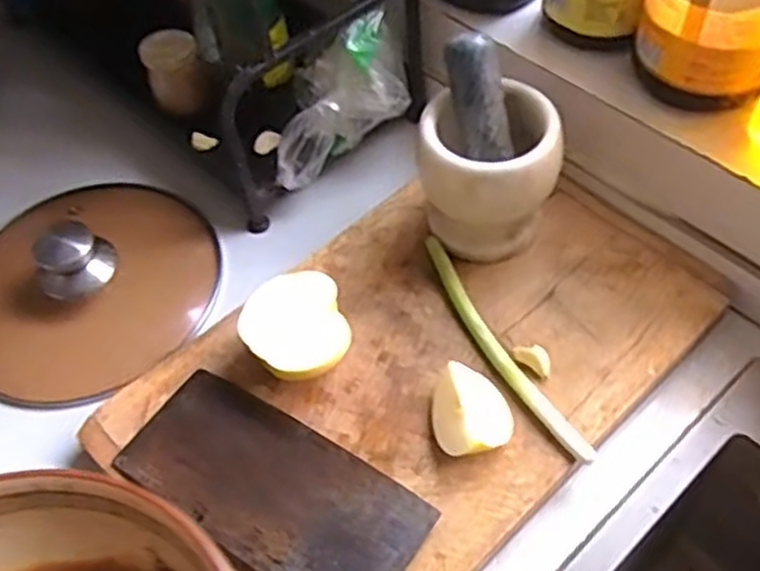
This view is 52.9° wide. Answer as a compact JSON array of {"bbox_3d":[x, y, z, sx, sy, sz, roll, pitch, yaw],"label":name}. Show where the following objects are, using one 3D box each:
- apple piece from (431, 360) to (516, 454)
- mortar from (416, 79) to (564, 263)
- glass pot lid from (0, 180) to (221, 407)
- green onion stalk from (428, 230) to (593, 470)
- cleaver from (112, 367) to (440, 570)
[{"bbox_3d":[0.064,0.090,0.550,0.055,0.034,0.069,-12,54,-3],"label":"apple piece"},{"bbox_3d":[0.088,-0.087,0.624,0.107,0.117,0.088,2,54,7],"label":"mortar"},{"bbox_3d":[-0.283,-0.020,0.689,0.229,0.085,0.221,-26,56,-13],"label":"glass pot lid"},{"bbox_3d":[0.090,0.044,0.595,0.024,0.012,0.224,-25,56,-13],"label":"green onion stalk"},{"bbox_3d":[-0.030,0.162,0.509,0.332,0.028,0.100,27,60,23],"label":"cleaver"}]

